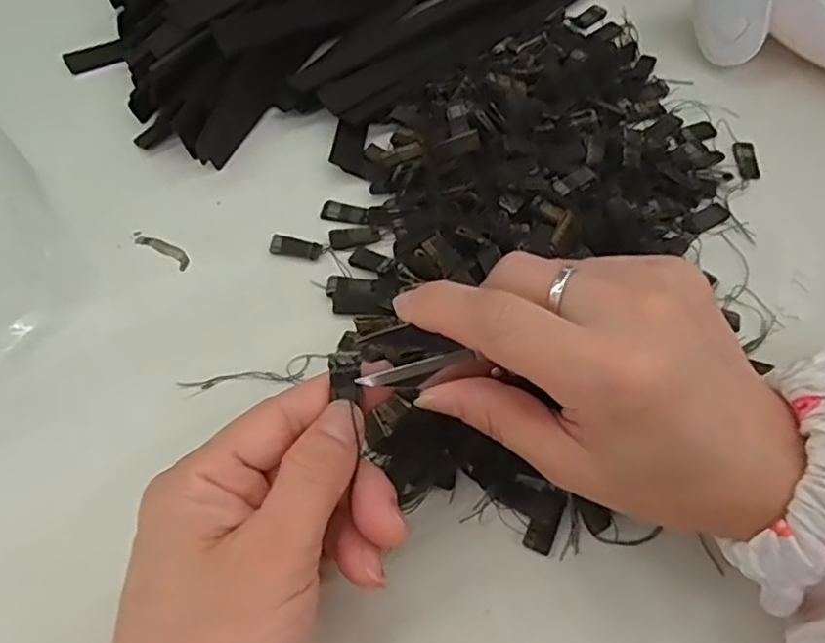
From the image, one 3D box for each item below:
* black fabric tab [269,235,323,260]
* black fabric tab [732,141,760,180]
[{"bbox_3d":[-0.054,-0.035,0.299,0.024,0.004,0.009,9,59,3],"label":"black fabric tab"},{"bbox_3d":[0.177,-0.085,0.337,0.012,0.004,0.026,1,59,-2],"label":"black fabric tab"}]

